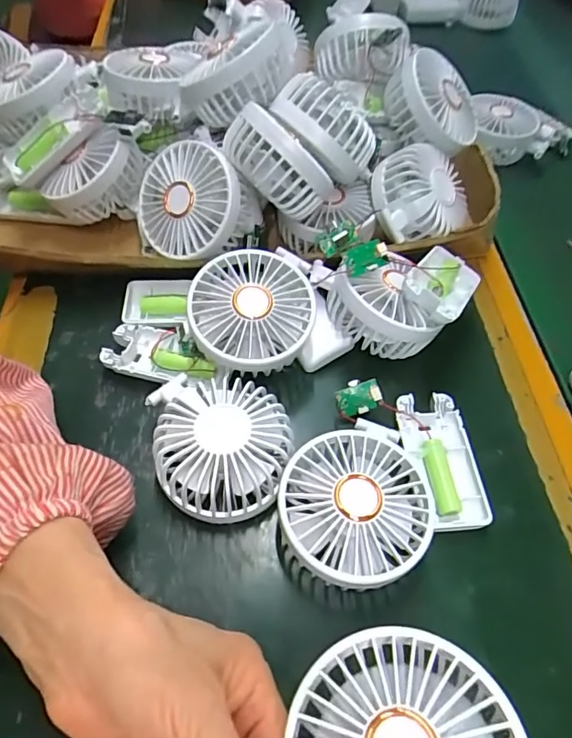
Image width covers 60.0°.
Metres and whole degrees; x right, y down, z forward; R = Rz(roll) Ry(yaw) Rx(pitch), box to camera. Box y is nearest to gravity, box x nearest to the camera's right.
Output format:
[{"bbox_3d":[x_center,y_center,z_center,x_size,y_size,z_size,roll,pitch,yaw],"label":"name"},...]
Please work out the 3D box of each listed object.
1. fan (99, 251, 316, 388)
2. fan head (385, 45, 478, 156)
[{"bbox_3d":[-0.058,-0.037,0.360,0.151,0.062,0.101,13,56,5],"label":"fan"},{"bbox_3d":[0.125,-0.225,0.427,0.090,0.045,0.086,-42,107,-32],"label":"fan head"}]

